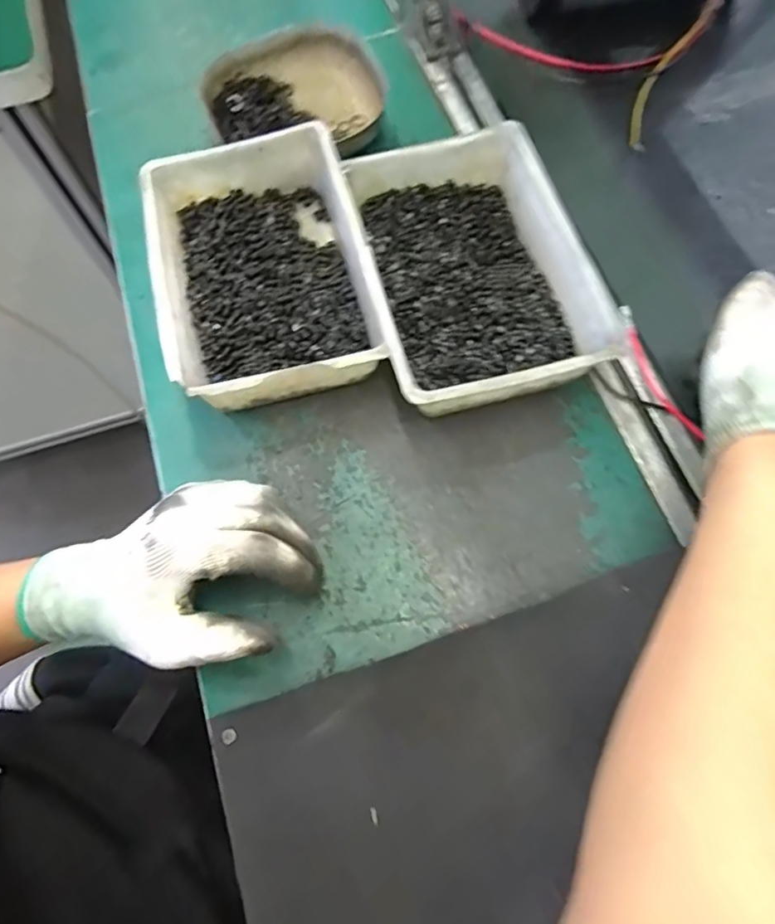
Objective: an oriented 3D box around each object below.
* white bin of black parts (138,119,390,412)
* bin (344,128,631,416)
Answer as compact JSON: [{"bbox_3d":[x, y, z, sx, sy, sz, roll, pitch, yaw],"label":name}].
[{"bbox_3d":[-0.087,-0.134,0.395,0.141,0.055,0.198,-14,70,-3],"label":"white bin of black parts"},{"bbox_3d":[0.057,-0.128,0.384,0.139,0.058,0.202,-14,70,-3],"label":"bin"}]

